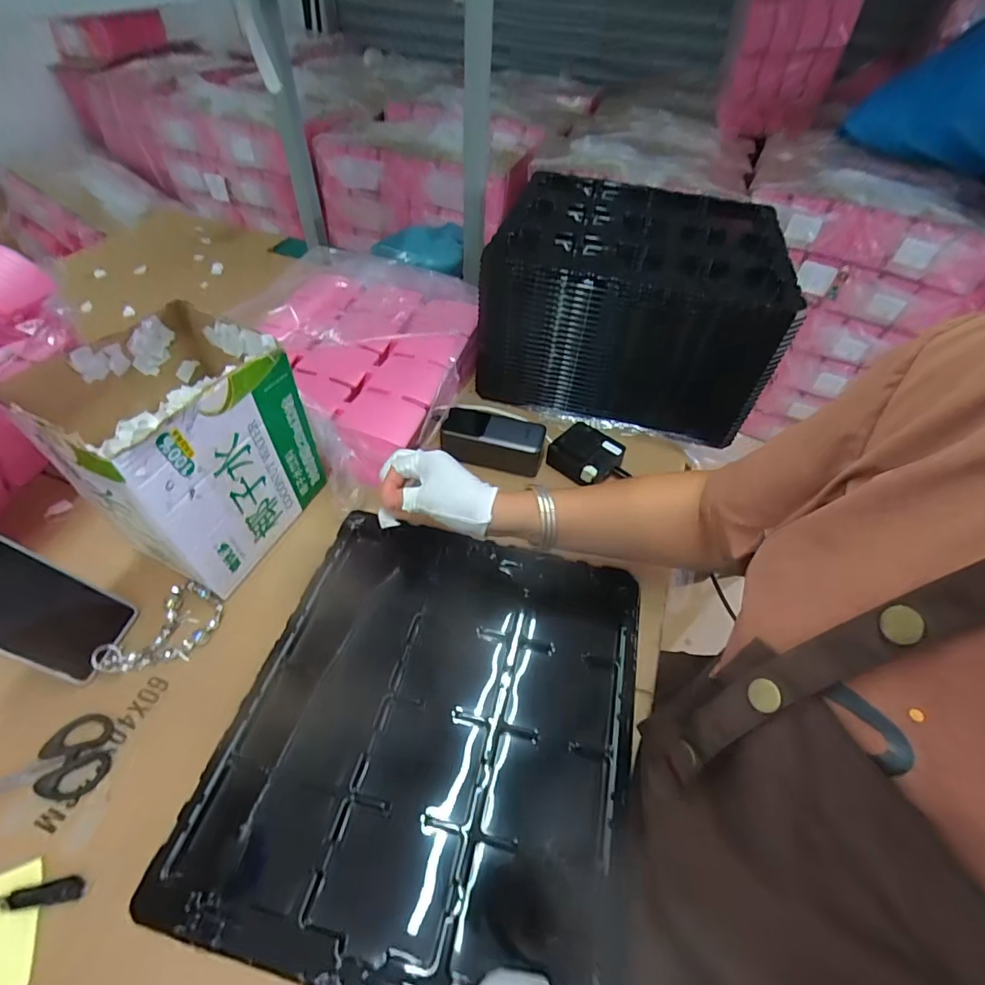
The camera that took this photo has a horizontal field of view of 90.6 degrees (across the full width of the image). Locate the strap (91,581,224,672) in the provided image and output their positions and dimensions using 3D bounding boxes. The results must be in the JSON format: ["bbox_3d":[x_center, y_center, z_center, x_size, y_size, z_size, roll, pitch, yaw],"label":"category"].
[{"bbox_3d":[-0.316,0.136,0.473,0.070,0.015,0.101,23,52,15],"label":"strap"}]

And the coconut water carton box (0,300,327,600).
[{"bbox_3d":[-0.302,-0.043,0.498,0.159,0.202,0.185,22,51,14],"label":"coconut water carton box"}]

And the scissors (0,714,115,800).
[{"bbox_3d":[-0.387,0.232,0.399,0.135,0.016,0.060,-14,52,-15],"label":"scissors"}]

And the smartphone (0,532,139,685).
[{"bbox_3d":[-0.404,0.093,0.419,0.012,0.163,0.080,-17,42,30],"label":"smartphone"}]

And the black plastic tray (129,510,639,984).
[{"bbox_3d":[-0.048,0.196,0.440,0.325,0.019,0.367,13,50,7],"label":"black plastic tray"}]

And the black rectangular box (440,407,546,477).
[{"bbox_3d":[0.002,-0.068,0.642,0.131,0.055,0.058,9,49,3],"label":"black rectangular box"}]

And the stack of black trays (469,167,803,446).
[{"bbox_3d":[0.207,-0.296,0.736,0.361,0.203,0.368,15,50,8],"label":"stack of black trays"}]

